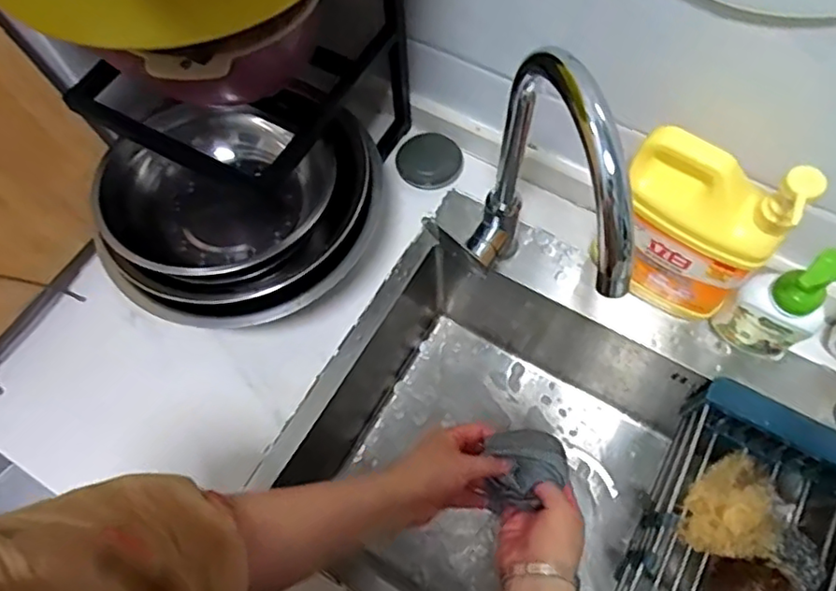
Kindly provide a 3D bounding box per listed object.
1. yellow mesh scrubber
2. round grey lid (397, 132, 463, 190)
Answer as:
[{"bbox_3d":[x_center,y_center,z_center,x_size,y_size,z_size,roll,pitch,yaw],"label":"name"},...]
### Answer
[{"bbox_3d":[0.341,0.230,0.660,0.124,0.042,0.089,-36,69,-14],"label":"yellow mesh scrubber"},{"bbox_3d":[0.014,-0.173,0.781,0.077,0.020,0.078,-9,65,-2],"label":"round grey lid"}]

